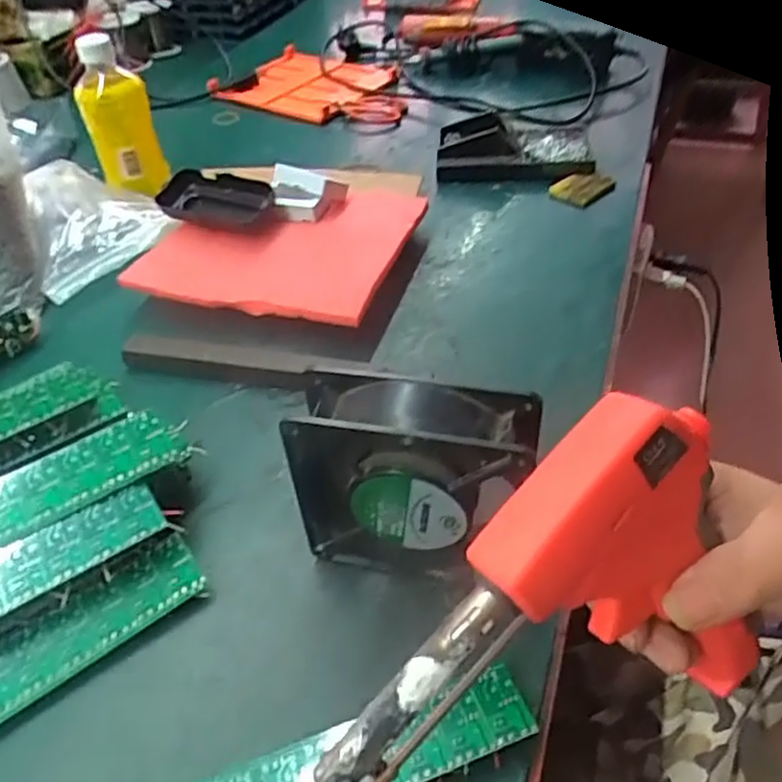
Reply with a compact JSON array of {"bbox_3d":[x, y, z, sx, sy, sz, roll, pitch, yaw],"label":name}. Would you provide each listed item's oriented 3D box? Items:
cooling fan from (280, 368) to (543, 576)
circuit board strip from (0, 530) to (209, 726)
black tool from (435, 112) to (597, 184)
[{"bbox_3d":[0.011,0.049,0.356,0.115,0.118,0.040,9,46,14],"label":"cooling fan"},{"bbox_3d":[-0.195,0.145,0.353,0.205,0.016,0.038,-31,50,-24],"label":"circuit board strip"},{"bbox_3d":[0.118,-0.249,0.702,0.144,0.049,0.066,0,43,4],"label":"black tool"}]

